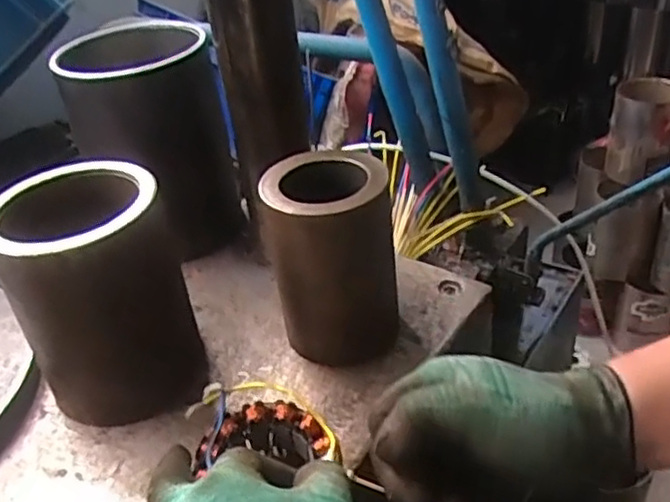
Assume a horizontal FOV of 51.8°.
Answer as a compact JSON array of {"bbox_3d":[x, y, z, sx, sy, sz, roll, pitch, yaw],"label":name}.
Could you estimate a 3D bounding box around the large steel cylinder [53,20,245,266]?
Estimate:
[{"bbox_3d":[-0.164,-0.102,0.634,0.134,0.175,0.122,24,45,37],"label":"large steel cylinder"}]

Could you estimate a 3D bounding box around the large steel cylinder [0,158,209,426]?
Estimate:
[{"bbox_3d":[-0.162,0.030,0.483,0.107,0.154,0.106,-20,37,-18],"label":"large steel cylinder"}]

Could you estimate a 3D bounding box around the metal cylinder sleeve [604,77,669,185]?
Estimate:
[{"bbox_3d":[0.450,-0.173,1.008,0.091,0.133,0.079,7,37,19],"label":"metal cylinder sleeve"}]

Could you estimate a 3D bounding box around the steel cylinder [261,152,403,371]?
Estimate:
[{"bbox_3d":[0.001,0.005,0.507,0.090,0.135,0.087,-7,35,0],"label":"steel cylinder"}]

